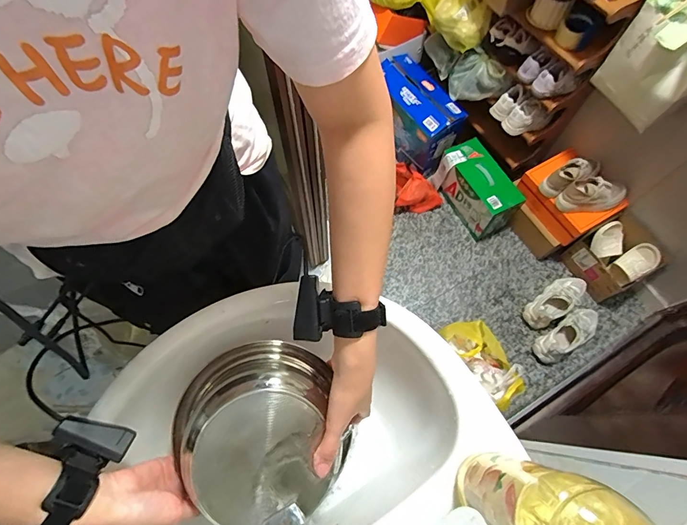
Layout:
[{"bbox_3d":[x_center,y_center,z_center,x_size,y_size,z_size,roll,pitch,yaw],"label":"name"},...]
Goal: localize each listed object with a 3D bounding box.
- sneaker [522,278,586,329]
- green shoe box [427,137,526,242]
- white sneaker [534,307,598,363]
[{"bbox_3d":[0.799,0.139,1.417,0.272,0.093,0.109,-32,71,-12],"label":"sneaker"},{"bbox_3d":[0.536,-0.295,1.523,0.172,0.223,0.339,-30,70,-12],"label":"green shoe box"},{"bbox_3d":[0.824,0.257,1.371,0.283,0.102,0.113,-27,70,-11],"label":"white sneaker"}]

